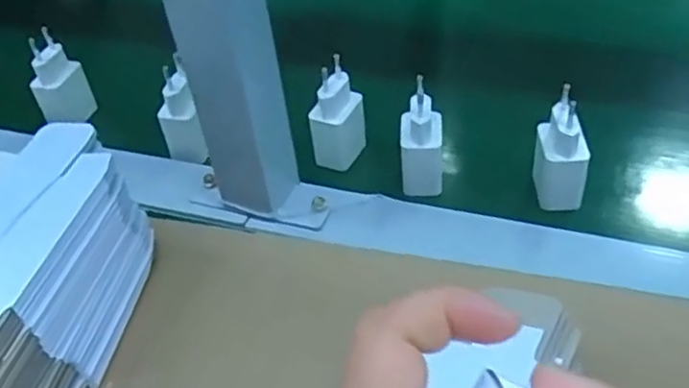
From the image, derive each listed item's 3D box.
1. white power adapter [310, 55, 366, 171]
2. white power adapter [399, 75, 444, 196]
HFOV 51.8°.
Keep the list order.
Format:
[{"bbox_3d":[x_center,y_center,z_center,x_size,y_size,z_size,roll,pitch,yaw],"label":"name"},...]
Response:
[{"bbox_3d":[-0.006,-0.054,0.513,0.023,0.075,0.037,23,51,29],"label":"white power adapter"},{"bbox_3d":[0.053,-0.037,0.483,0.027,0.076,0.032,0,43,8],"label":"white power adapter"}]

